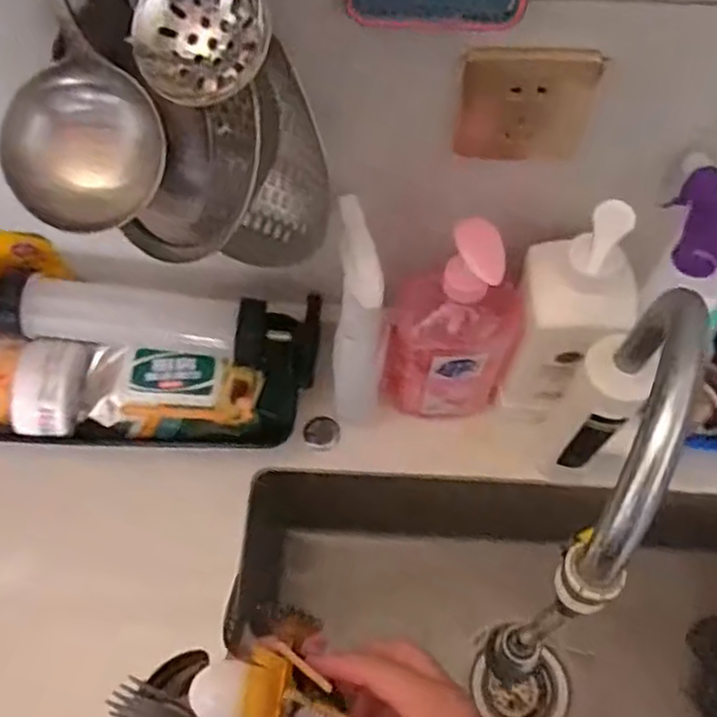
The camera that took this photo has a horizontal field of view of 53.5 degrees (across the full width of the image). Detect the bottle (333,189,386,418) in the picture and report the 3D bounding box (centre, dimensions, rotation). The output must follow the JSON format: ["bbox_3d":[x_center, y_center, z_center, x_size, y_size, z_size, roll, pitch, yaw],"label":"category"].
[{"bbox_3d":[0.000,-0.024,0.604,0.042,0.218,0.053,1,41,1],"label":"bottle"}]

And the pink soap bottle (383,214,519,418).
[{"bbox_3d":[0.077,-0.020,0.600,0.107,0.241,0.061,23,66,11],"label":"pink soap bottle"}]

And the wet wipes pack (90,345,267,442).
[{"bbox_3d":[-0.178,0.034,0.694,0.165,0.031,0.080,5,64,3],"label":"wet wipes pack"}]

